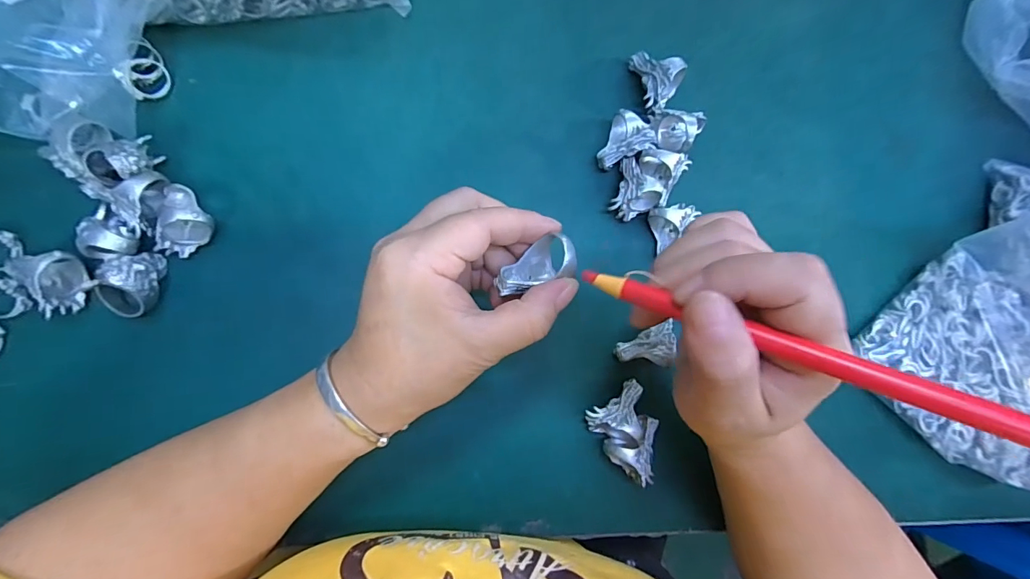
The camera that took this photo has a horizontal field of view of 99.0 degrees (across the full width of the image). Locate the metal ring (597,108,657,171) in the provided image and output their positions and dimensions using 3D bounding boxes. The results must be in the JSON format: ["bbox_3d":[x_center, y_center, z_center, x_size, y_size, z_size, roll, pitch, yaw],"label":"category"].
[{"bbox_3d":[0.074,-0.102,0.289,0.044,0.024,0.028,-25,89,-9],"label":"metal ring"}]

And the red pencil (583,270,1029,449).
[{"bbox_3d":[0.100,0.022,0.147,0.167,0.008,0.009,22,81,27],"label":"red pencil"}]

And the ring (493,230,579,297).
[{"bbox_3d":[0.008,-0.011,0.207,0.036,0.023,0.021,-15,87,-9],"label":"ring"}]

